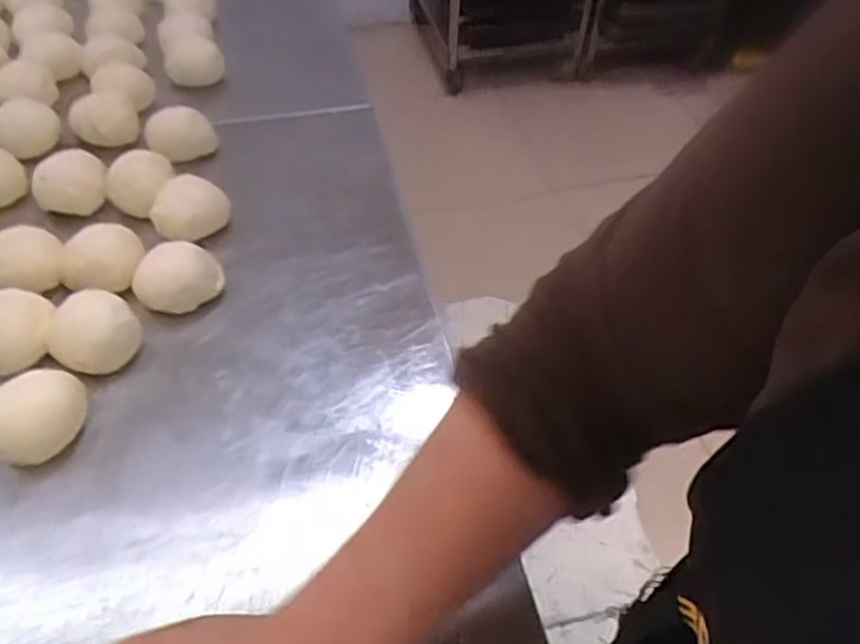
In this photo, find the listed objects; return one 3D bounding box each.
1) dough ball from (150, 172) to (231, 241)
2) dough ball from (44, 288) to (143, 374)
[{"bbox_3d":[-0.200,-0.096,0.611,0.050,0.038,0.063,15,49,12],"label":"dough ball"},{"bbox_3d":[-0.239,0.007,0.516,0.059,0.041,0.054,1,48,-1],"label":"dough ball"}]

